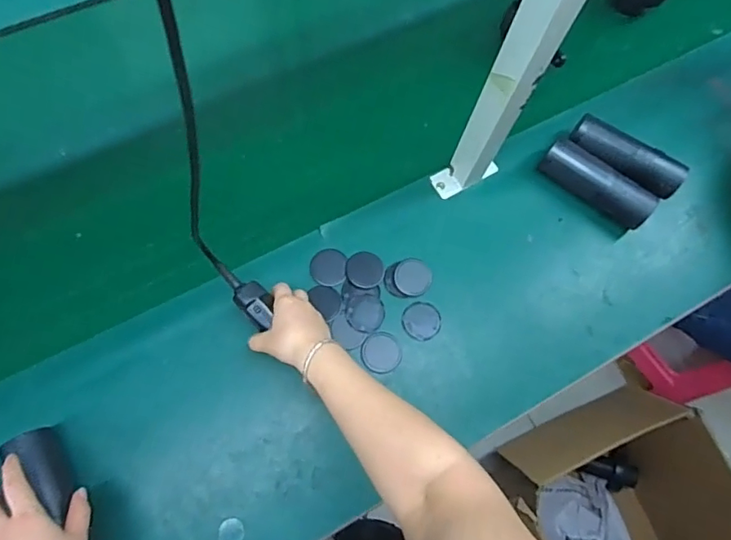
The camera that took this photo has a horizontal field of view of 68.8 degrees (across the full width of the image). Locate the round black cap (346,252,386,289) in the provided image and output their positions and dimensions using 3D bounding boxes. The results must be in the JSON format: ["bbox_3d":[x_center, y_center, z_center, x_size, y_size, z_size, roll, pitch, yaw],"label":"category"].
[{"bbox_3d":[0.000,-0.001,0.716,0.050,0.004,0.049,2,72,-5],"label":"round black cap"}]

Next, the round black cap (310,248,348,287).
[{"bbox_3d":[-0.049,-0.004,0.714,0.047,0.005,0.050,2,72,-5],"label":"round black cap"}]

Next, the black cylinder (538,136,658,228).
[{"bbox_3d":[0.323,-0.122,0.747,0.165,0.060,0.046,42,74,8],"label":"black cylinder"}]

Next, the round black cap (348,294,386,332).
[{"bbox_3d":[0.001,0.057,0.697,0.047,0.004,0.049,2,72,-5],"label":"round black cap"}]

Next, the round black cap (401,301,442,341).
[{"bbox_3d":[0.073,0.067,0.700,0.051,0.004,0.050,2,72,-5],"label":"round black cap"}]

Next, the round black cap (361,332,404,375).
[{"bbox_3d":[0.021,0.106,0.683,0.051,0.006,0.051,2,72,-5],"label":"round black cap"}]

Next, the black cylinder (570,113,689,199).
[{"bbox_3d":[0.370,-0.161,0.768,0.165,0.043,0.054,34,73,5],"label":"black cylinder"}]

